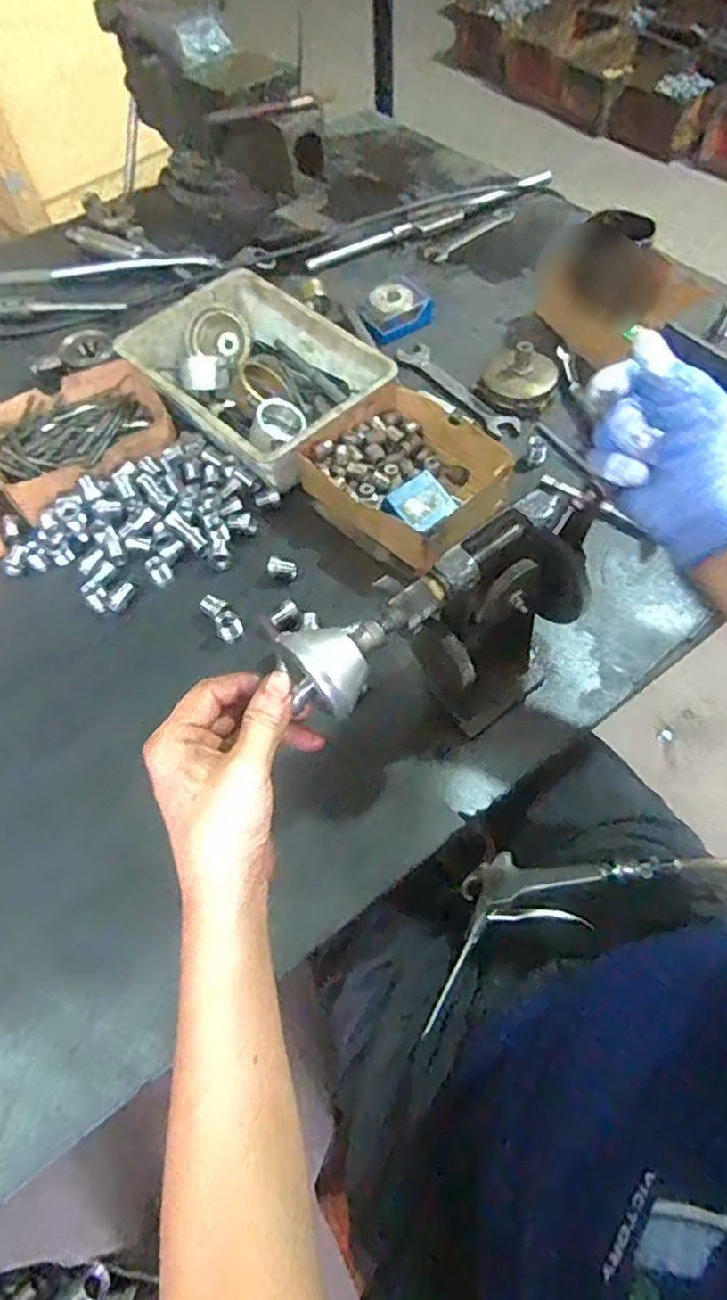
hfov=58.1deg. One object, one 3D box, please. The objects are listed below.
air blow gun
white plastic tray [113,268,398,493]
[{"bbox_3d":[0.137,0.214,0.560,0.242,0.019,0.098,-32,40,-4],"label":"air blow gun"},{"bbox_3d":[-0.110,-0.276,0.665,0.169,0.067,0.245,-41,66,-19],"label":"white plastic tray"}]

